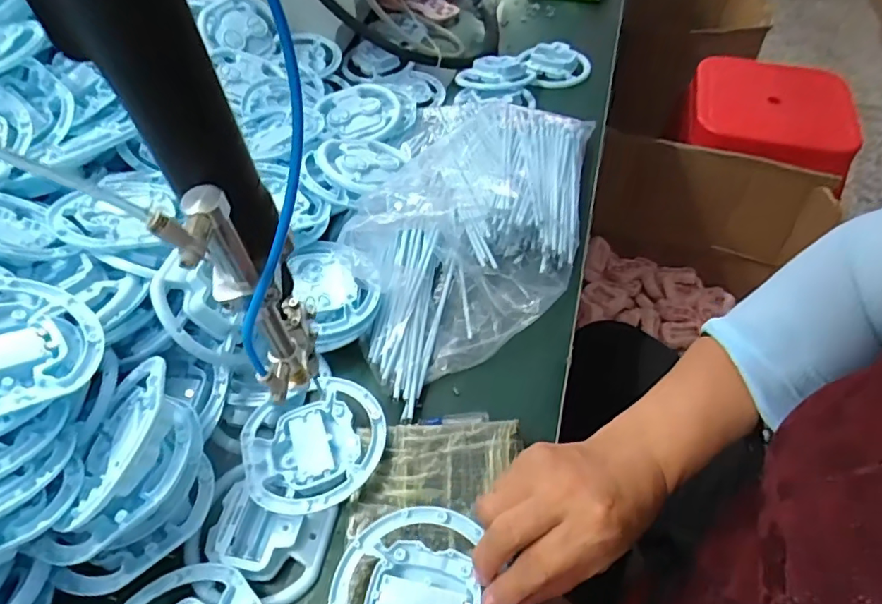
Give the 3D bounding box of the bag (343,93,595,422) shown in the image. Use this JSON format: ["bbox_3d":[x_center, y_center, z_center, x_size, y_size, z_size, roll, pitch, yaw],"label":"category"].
[{"bbox_3d":[0.032,-0.097,0.523,0.203,0.052,0.409,12,53,10],"label":"bag"}]

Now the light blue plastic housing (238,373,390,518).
[{"bbox_3d":[-0.092,0.101,0.404,0.099,0.025,0.103,0,52,0],"label":"light blue plastic housing"}]

